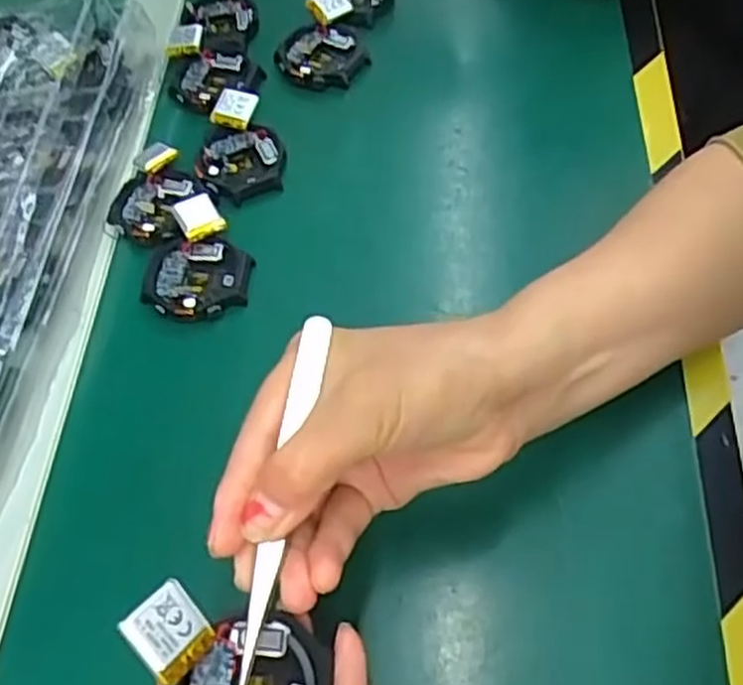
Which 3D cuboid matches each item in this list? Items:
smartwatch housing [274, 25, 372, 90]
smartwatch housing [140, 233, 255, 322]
[{"bbox_3d":[-0.030,-0.171,0.476,0.054,0.012,0.044,4,59,10],"label":"smartwatch housing"},{"bbox_3d":[-0.088,-0.033,0.401,0.053,0.005,0.047,-5,58,4],"label":"smartwatch housing"}]

